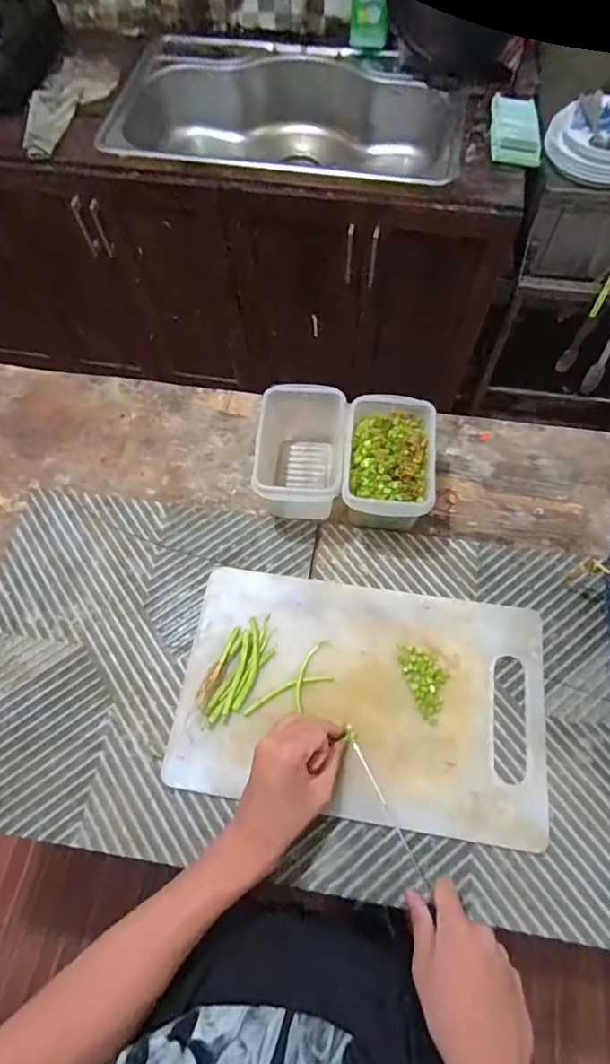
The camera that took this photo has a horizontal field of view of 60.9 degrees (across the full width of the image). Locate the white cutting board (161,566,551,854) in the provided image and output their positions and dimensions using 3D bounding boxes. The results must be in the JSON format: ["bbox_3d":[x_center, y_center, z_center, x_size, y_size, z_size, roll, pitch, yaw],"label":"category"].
[{"bbox_3d":[0.063,0.180,0.579,0.393,0.017,0.244,8,66,5],"label":"white cutting board"}]

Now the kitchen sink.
[{"bbox_3d":[-0.035,-1.005,1.343,0.833,0.237,0.483,10,67,6],"label":"kitchen sink"}]

